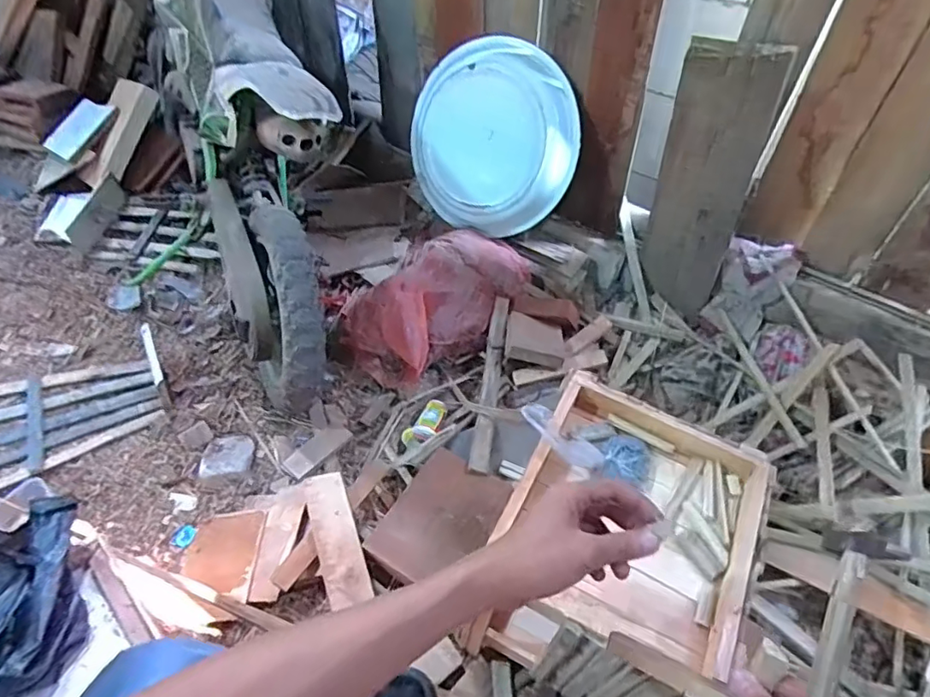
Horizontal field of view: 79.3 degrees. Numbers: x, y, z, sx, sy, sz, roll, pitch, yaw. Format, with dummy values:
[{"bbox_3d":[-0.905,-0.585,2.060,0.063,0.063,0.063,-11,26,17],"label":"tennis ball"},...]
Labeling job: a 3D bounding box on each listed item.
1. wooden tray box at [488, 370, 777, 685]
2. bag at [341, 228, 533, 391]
[{"bbox_3d":[0.179,0.168,0.581,0.234,0.051,0.256,21,52,19],"label":"wooden tray box"},{"bbox_3d":[-0.053,-0.118,1.149,0.408,0.139,0.243,-36,57,-27],"label":"bag"}]

